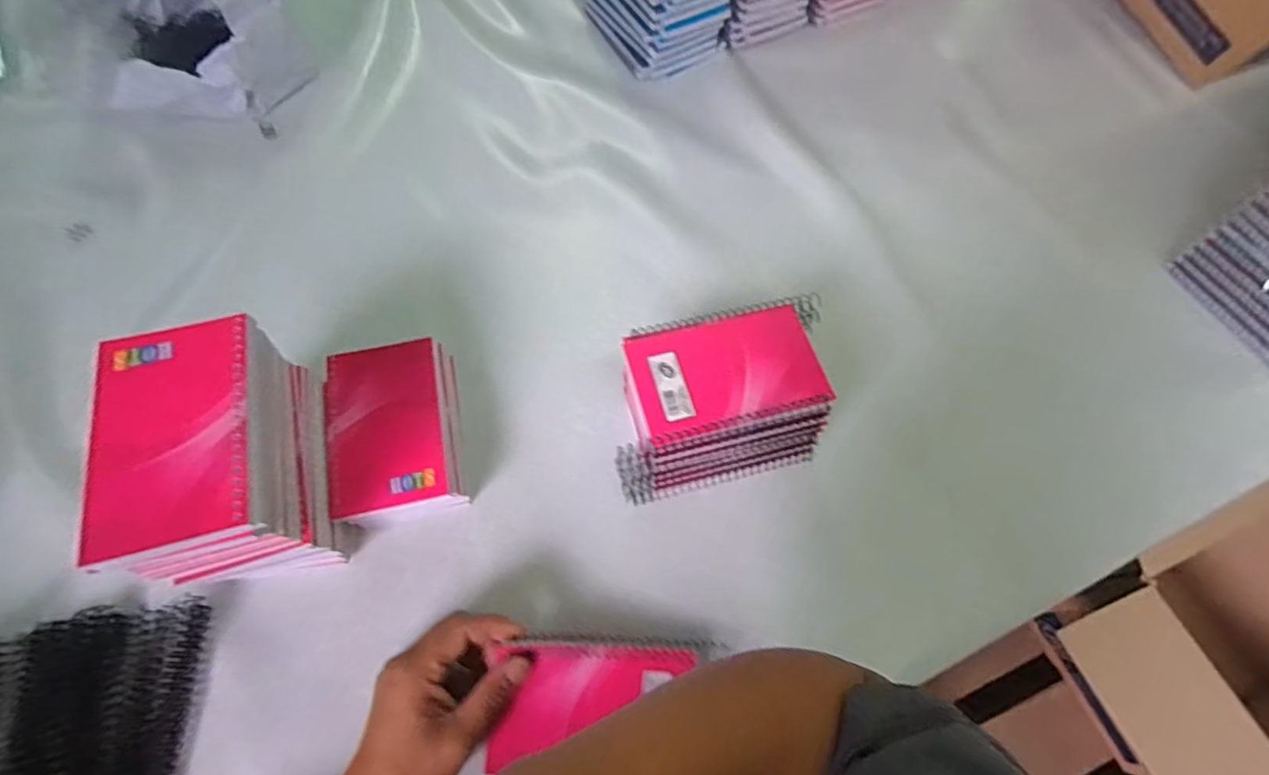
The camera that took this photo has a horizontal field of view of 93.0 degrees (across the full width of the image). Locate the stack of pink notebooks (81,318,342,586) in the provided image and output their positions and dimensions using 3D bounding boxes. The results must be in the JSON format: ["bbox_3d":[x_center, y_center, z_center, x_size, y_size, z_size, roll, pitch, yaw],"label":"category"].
[{"bbox_3d":[-0.252,0.052,0.389,0.081,0.156,0.129,-14,67,-9],"label":"stack of pink notebooks"}]

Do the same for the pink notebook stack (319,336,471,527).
[{"bbox_3d":[-0.178,0.036,0.457,0.087,0.050,0.131,-12,67,-8],"label":"pink notebook stack"}]

